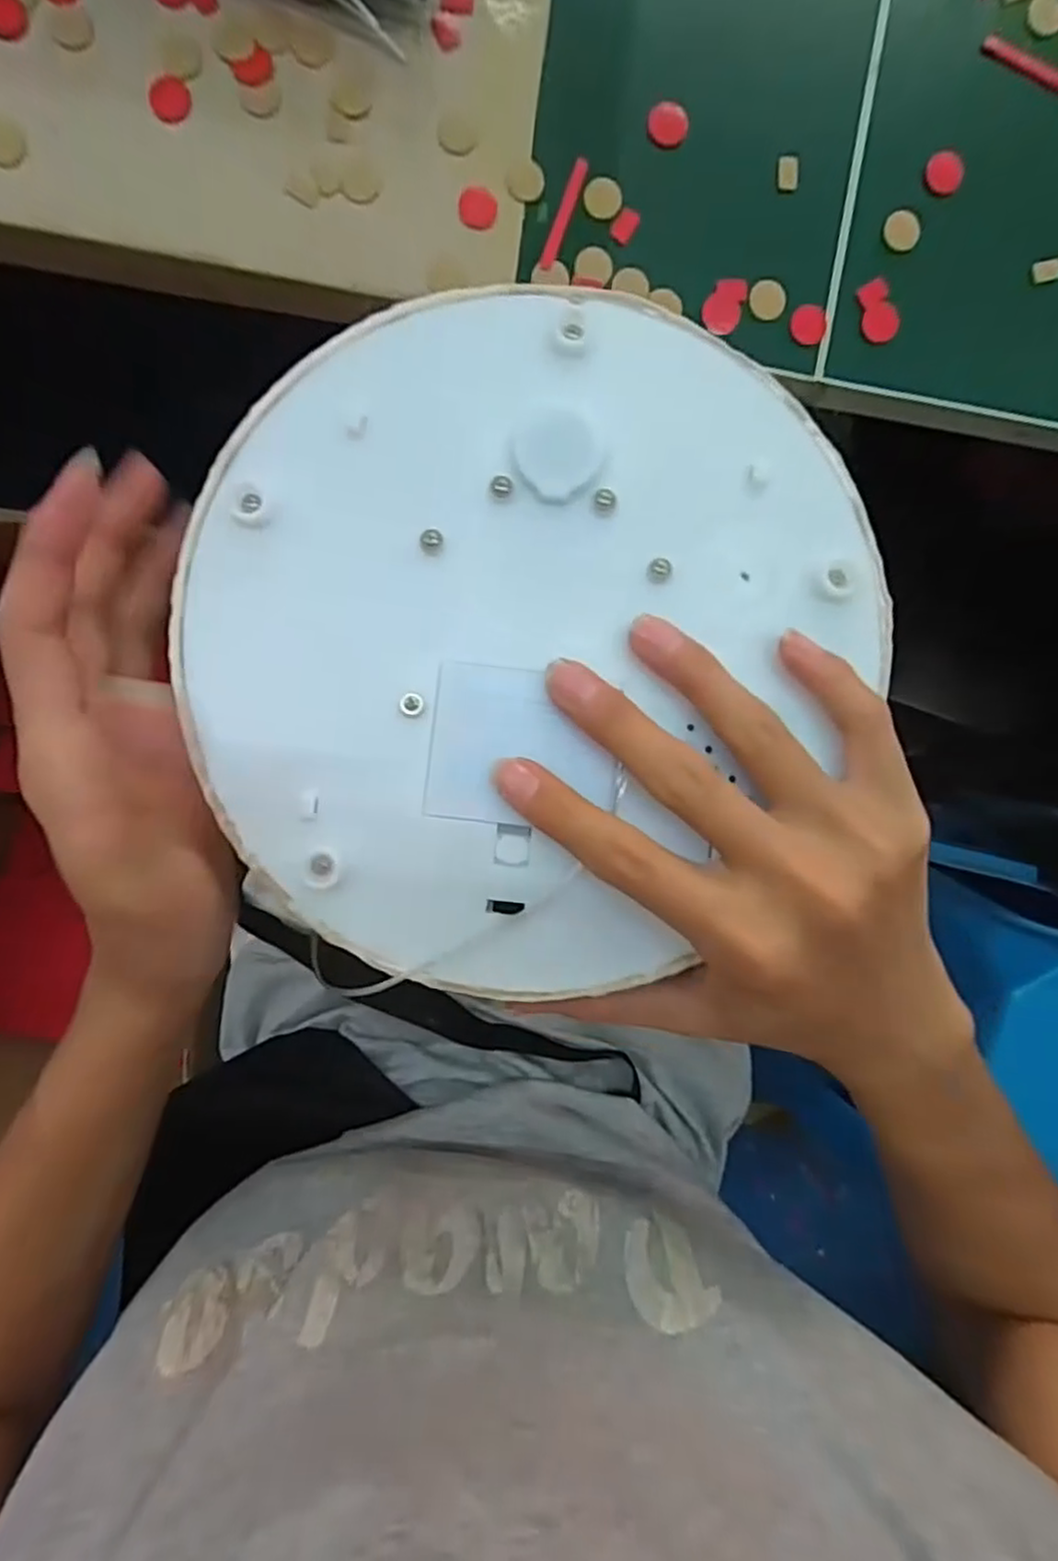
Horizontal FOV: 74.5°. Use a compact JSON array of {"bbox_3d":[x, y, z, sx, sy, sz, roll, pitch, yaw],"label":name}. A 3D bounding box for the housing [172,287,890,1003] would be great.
[{"bbox_3d":[0.002,-0.042,0.211,0.201,0.033,0.203,-3,98,-4],"label":"housing"}]

